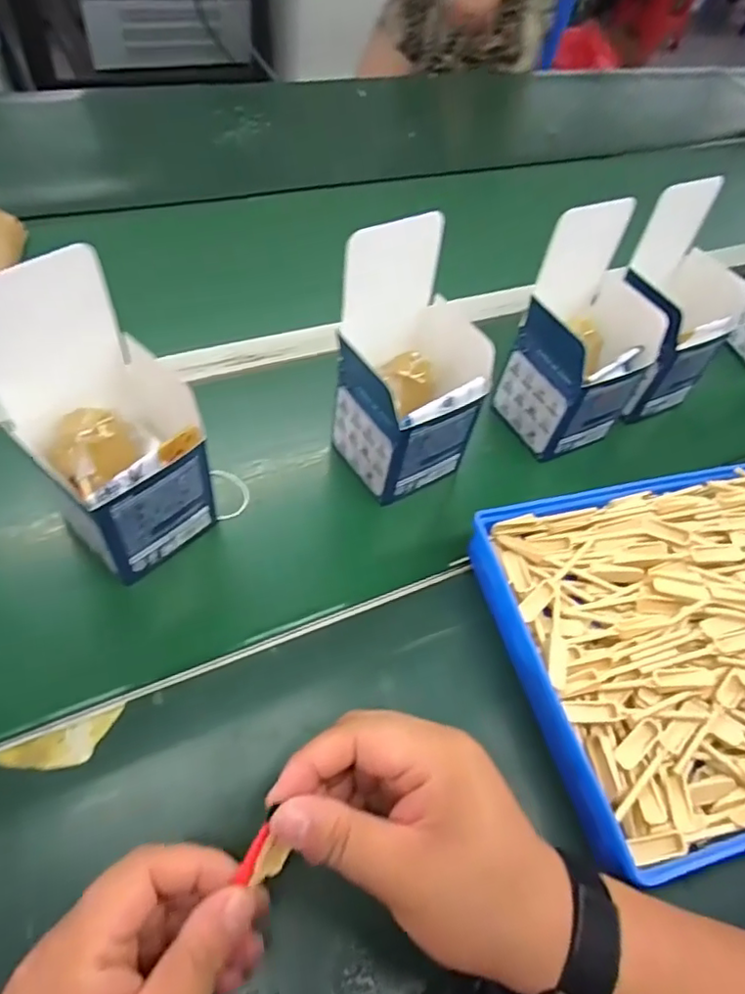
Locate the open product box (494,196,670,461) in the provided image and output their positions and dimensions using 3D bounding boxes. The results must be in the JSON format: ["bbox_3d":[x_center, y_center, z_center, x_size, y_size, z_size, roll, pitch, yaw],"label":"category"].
[{"bbox_3d":[0.183,-0.131,0.486,0.109,0.167,0.093,-24,61,-24],"label":"open product box"}]

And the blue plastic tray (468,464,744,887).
[{"bbox_3d":[0.249,0.085,0.404,0.315,0.045,0.232,-10,49,-13],"label":"blue plastic tray"}]

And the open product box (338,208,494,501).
[{"bbox_3d":[0.029,-0.094,0.433,0.095,0.166,0.094,-25,61,-25],"label":"open product box"}]

